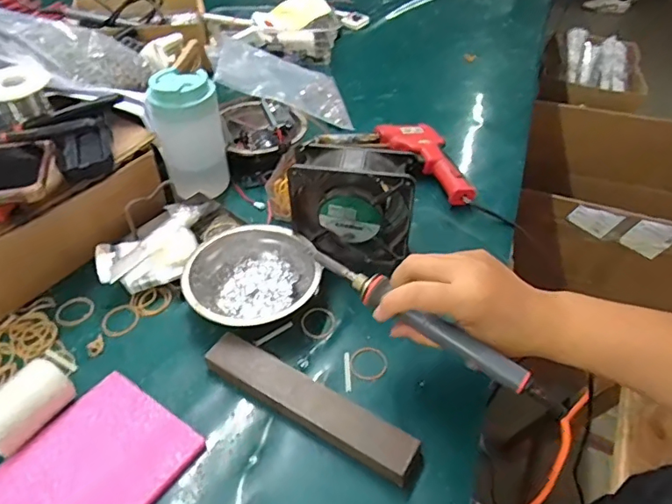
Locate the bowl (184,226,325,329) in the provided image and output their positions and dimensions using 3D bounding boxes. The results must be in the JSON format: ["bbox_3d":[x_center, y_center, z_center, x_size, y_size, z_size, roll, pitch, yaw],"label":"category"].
[{"bbox_3d":[-0.079,0.029,0.492,0.128,0.039,0.121,-15,46,-16],"label":"bowl"}]

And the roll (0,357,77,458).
[{"bbox_3d":[-0.241,0.123,0.396,0.039,0.042,0.067,23,48,21],"label":"roll"}]

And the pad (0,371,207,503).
[{"bbox_3d":[-0.183,0.164,0.373,0.108,0.012,0.135,27,49,24],"label":"pad"}]

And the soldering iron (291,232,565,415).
[{"bbox_3d":[0.063,0.050,0.392,0.235,0.016,0.022,32,51,21],"label":"soldering iron"}]

